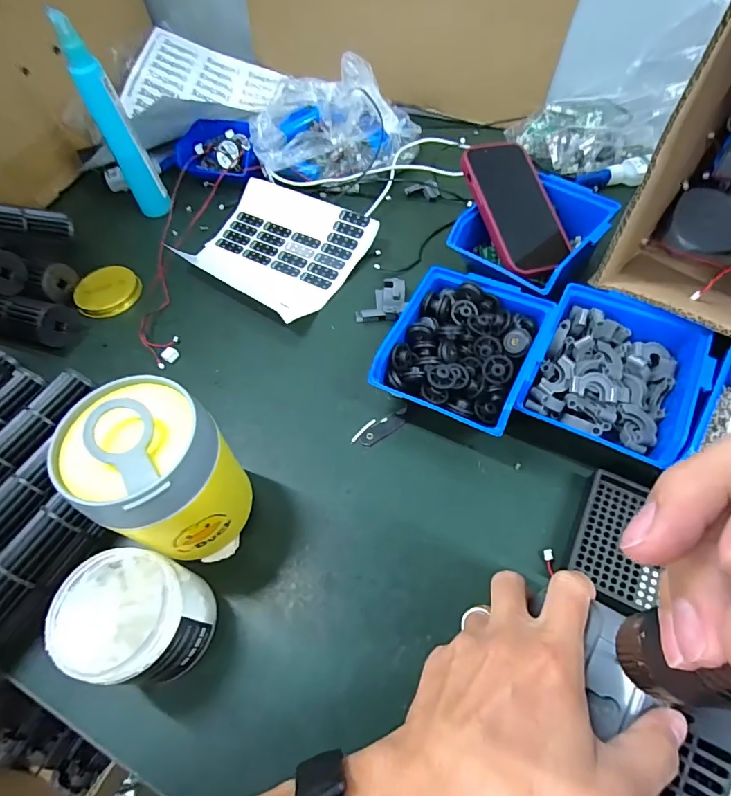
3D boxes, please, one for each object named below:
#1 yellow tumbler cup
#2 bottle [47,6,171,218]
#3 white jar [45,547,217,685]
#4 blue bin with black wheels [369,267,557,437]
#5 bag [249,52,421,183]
[{"bbox_3d":[-0.134,0.057,0.316,0.086,0.152,0.083,-2,58,3],"label":"yellow tumbler cup"},{"bbox_3d":[-0.288,-0.310,0.524,0.041,0.194,0.041,-28,60,-12],"label":"bottle"},{"bbox_3d":[-0.147,0.144,0.300,0.074,0.078,0.072,-2,58,3],"label":"white jar"},{"bbox_3d":[0.083,-0.036,0.399,0.114,0.066,0.130,22,63,17],"label":"blue bin with black wheels"},{"bbox_3d":[-0.032,-0.344,0.562,0.196,0.119,0.105,-3,58,3],"label":"bag"}]

